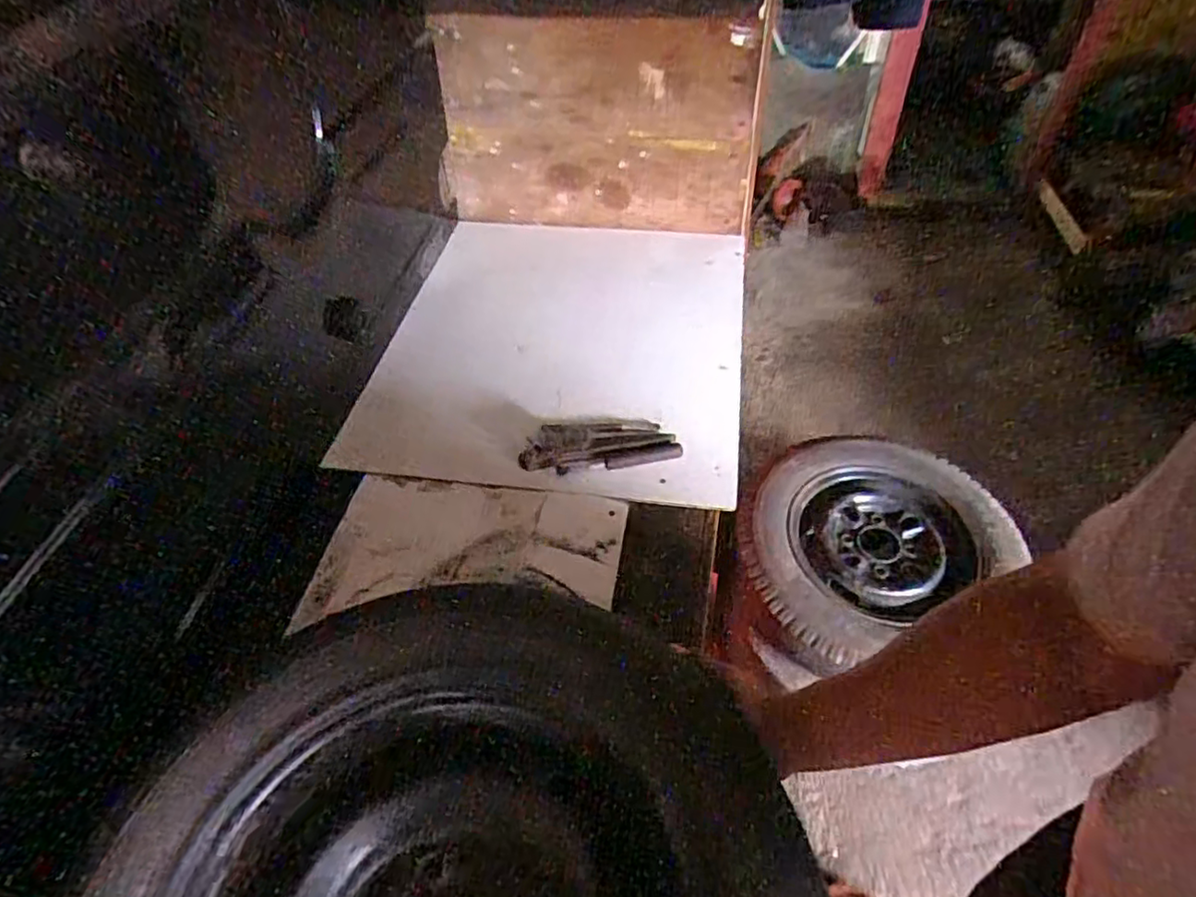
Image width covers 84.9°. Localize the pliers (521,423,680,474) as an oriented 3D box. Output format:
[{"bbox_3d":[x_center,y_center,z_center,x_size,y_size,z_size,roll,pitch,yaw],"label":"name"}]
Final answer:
[{"bbox_3d":[0.003,-0.004,0.893,0.210,0.017,0.076,-2,48,4],"label":"pliers"}]

